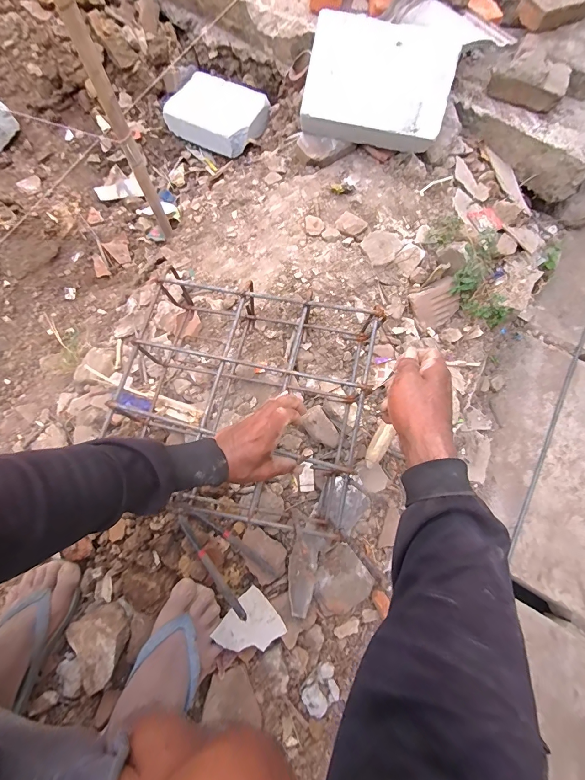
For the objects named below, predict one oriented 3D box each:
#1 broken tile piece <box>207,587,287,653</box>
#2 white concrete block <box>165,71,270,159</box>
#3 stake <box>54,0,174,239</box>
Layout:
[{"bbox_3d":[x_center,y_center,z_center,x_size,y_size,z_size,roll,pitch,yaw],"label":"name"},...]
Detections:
[{"bbox_3d":[-0.067,0.390,0.559,0.092,0.009,0.089,-41,90,-28],"label":"broken tile piece"},{"bbox_3d":[-0.229,-0.863,1.075,0.291,0.078,0.217,31,76,7],"label":"white concrete block"},{"bbox_3d":[-0.349,-0.535,0.688,0.030,0.579,0.041,-23,76,-8],"label":"stake"}]

